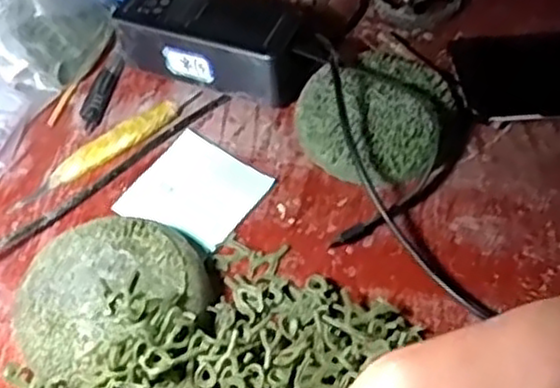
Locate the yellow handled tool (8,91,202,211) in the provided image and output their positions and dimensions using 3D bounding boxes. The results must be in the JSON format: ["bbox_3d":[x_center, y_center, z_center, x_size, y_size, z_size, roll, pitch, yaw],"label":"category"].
[{"bbox_3d":[-0.113,-0.033,0.496,0.146,0.013,0.017,-35,61,-21],"label":"yellow handled tool"}]

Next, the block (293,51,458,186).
[{"bbox_3d":[0.065,-0.051,0.491,0.101,0.026,0.099,-1,54,1],"label":"block"}]

